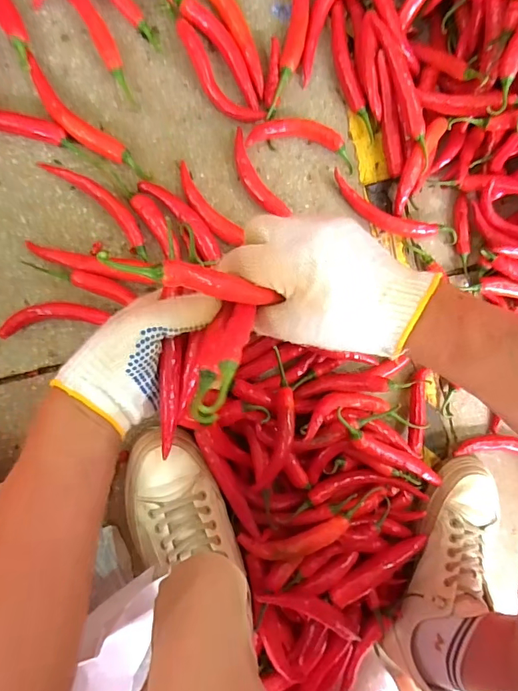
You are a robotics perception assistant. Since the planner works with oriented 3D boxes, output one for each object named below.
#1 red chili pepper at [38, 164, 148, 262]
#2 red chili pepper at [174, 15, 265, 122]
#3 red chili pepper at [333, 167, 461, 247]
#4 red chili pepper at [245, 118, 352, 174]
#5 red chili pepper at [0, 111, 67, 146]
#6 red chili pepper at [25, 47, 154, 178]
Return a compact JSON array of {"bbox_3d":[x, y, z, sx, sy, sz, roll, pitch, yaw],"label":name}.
[{"bbox_3d":[-0.173,-0.155,0.472,0.146,0.023,0.028,44,86,-9],"label":"red chili pepper"},{"bbox_3d":[-0.050,-0.302,0.487,0.036,0.020,0.132,-45,99,-4],"label":"red chili pepper"},{"bbox_3d":[0.165,-0.158,0.528,0.172,0.020,0.034,23,90,-9],"label":"red chili pepper"},{"bbox_3d":[0.052,-0.238,0.504,0.130,0.026,0.039,7,92,-9],"label":"red chili pepper"},{"bbox_3d":[-0.271,-0.235,0.457,0.124,0.016,0.024,7,92,-9],"label":"red chili pepper"},{"bbox_3d":[-0.193,-0.240,0.474,0.167,0.017,0.032,43,87,-9],"label":"red chili pepper"}]

